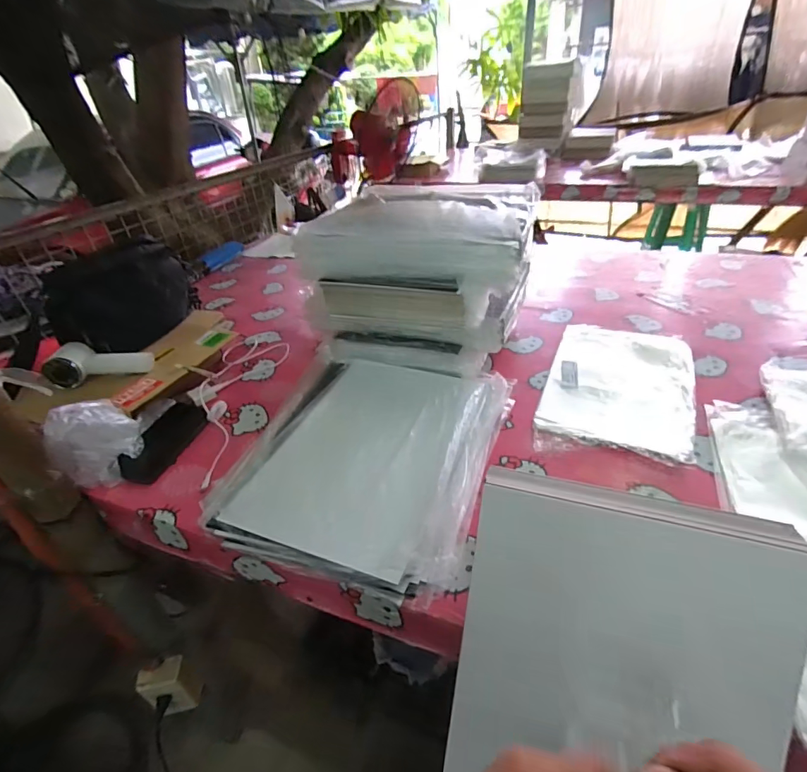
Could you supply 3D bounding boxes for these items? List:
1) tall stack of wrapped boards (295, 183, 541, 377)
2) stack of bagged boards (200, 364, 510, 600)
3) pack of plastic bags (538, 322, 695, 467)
[{"bbox_3d":[0.039,-0.233,0.840,0.383,0.260,0.356,9,38,19],"label":"tall stack of wrapped boards"},{"bbox_3d":[-0.047,0.081,0.636,0.321,0.054,0.396,10,40,18],"label":"stack of bagged boards"},{"bbox_3d":[0.366,-0.008,0.740,0.221,0.020,0.364,12,39,22],"label":"pack of plastic bags"}]

